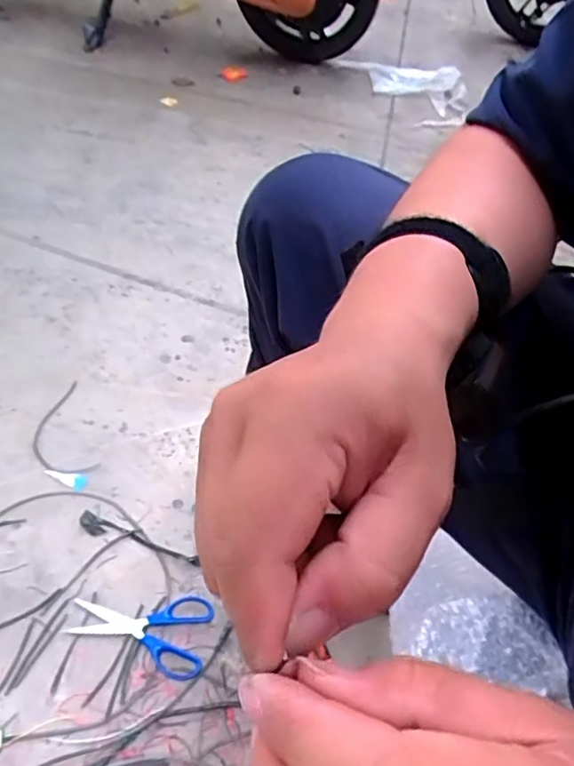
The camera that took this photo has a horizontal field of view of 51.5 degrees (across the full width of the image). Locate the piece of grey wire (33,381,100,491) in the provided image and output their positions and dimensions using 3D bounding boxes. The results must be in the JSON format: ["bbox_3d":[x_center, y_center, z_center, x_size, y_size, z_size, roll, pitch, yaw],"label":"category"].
[{"bbox_3d":[-0.319,0.076,0.843,0.078,0.008,0.179,-17,54,-18],"label":"piece of grey wire"}]

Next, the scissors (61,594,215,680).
[{"bbox_3d":[-0.170,0.285,0.682,0.158,0.013,0.089,5,50,-1],"label":"scissors"}]

